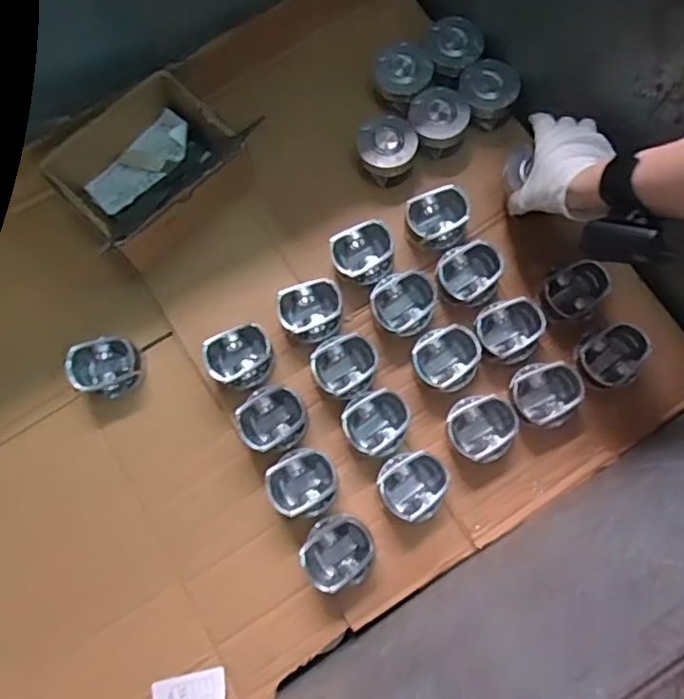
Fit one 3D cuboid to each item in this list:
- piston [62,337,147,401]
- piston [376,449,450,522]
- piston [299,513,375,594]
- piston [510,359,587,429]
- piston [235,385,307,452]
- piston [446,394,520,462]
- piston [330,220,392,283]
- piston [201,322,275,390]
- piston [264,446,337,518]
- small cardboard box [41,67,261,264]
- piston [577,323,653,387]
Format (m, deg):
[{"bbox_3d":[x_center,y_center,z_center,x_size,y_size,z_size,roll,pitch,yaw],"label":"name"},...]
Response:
[{"bbox_3d":[-0.275,0.019,0.690,0.073,0.056,0.076,15,78,5],"label":"piston"},{"bbox_3d":[0.077,0.149,0.654,0.072,0.039,0.077,0,77,2],"label":"piston"},{"bbox_3d":[-0.003,0.218,0.635,0.071,0.054,0.075,0,77,2],"label":"piston"},{"bbox_3d":[0.235,0.048,0.671,0.080,0.037,0.073,0,77,2],"label":"piston"},{"bbox_3d":[-0.078,0.081,0.673,0.071,0.049,0.072,0,77,2],"label":"piston"},{"bbox_3d":[0.157,0.089,0.668,0.076,0.036,0.075,0,77,2],"label":"piston"},{"bbox_3d":[0.024,-0.113,0.710,0.077,0.040,0.072,-15,77,-2],"label":"piston"},{"bbox_3d":[-0.116,0.013,0.679,0.075,0.047,0.075,-23,77,-4],"label":"piston"},{"bbox_3d":[-0.043,0.148,0.657,0.071,0.057,0.070,0,77,2],"label":"piston"},{"bbox_3d":[-0.223,-0.220,0.729,0.218,0.095,0.171,-34,78,-6],"label":"small cardboard box"},{"bbox_3d":[0.308,0.007,0.683,0.080,0.046,0.069,-39,79,-7],"label":"piston"}]

